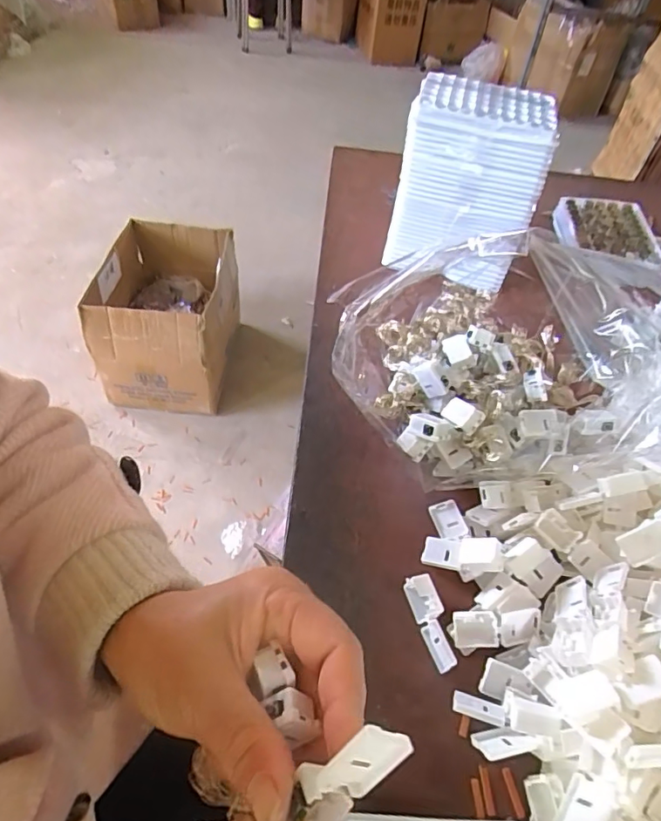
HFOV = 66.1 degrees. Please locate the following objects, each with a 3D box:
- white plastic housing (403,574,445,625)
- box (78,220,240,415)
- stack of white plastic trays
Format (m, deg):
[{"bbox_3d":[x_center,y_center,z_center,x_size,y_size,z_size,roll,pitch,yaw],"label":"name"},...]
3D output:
[{"bbox_3d":[0.058,0.119,0.323,0.015,0.017,0.027,-12,52,-14],"label":"white plastic housing"},{"bbox_3d":[-0.419,-0.242,1.291,0.307,0.283,0.379,5,50,-2],"label":"box"},{"bbox_3d":[0.135,-0.221,0.505,0.127,0.156,0.077,17,51,8],"label":"stack of white plastic trays"}]

